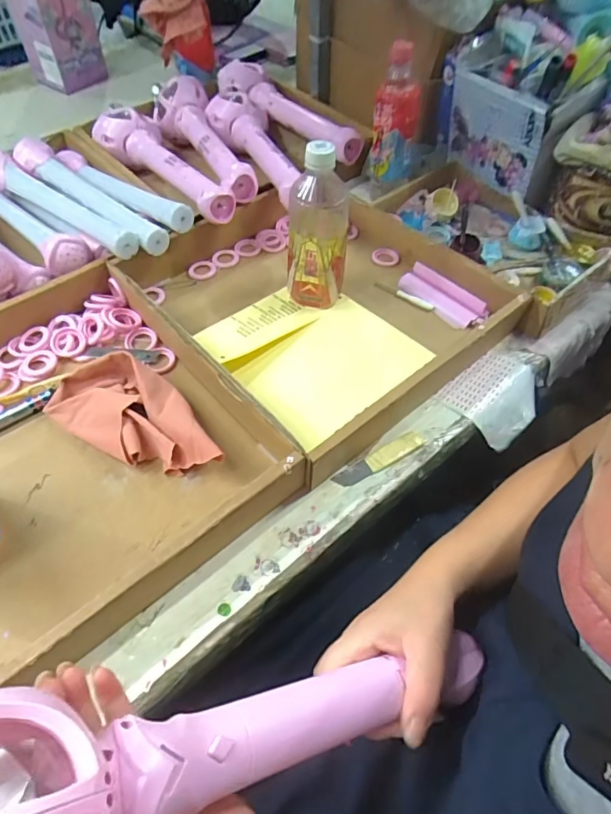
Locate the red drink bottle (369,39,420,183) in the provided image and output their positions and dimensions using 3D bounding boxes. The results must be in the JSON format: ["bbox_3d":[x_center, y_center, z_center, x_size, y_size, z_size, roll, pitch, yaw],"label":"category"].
[{"bbox_3d":[0.134,-0.421,0.699,0.069,0.161,0.072,9,54,5],"label":"red drink bottle"}]

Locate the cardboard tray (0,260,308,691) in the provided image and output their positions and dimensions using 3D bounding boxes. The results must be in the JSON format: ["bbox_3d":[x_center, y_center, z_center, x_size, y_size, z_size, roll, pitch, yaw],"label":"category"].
[{"bbox_3d":[-0.247,0.038,0.459,0.349,0.057,0.360,-35,62,-24],"label":"cardboard tray"}]

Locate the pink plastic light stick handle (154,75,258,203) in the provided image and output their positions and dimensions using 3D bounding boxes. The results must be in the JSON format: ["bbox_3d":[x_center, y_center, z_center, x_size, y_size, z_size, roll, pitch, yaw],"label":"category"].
[{"bbox_3d":[-0.156,-0.405,0.743,0.085,0.065,0.345,-20,57,-15],"label":"pink plastic light stick handle"}]

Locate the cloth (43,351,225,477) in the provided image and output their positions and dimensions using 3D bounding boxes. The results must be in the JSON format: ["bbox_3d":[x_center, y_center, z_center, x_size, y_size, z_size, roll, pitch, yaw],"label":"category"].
[{"bbox_3d":[-0.166,0.010,0.488,0.197,0.038,0.090,28,58,18],"label":"cloth"}]

